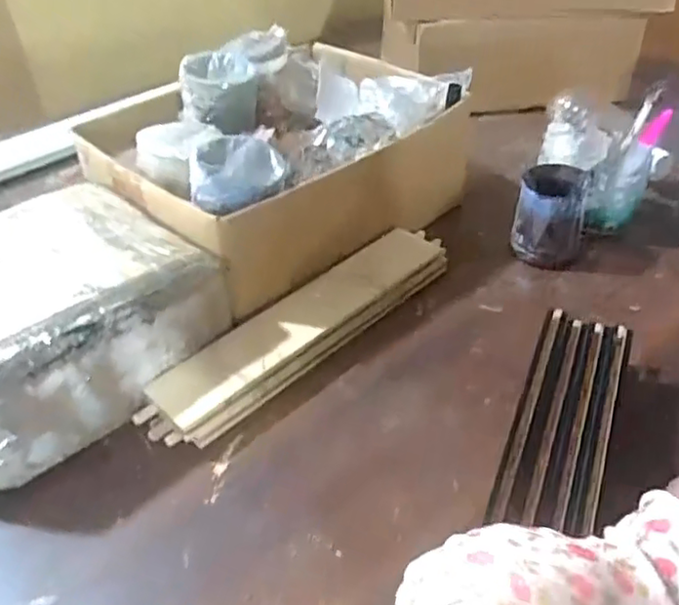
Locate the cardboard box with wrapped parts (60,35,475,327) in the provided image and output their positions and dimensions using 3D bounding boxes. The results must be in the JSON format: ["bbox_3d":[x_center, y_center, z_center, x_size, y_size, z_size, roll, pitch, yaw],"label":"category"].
[{"bbox_3d":[-0.055,-0.153,0.643,0.249,0.148,0.328,31,50,33],"label":"cardboard box with wrapped parts"}]

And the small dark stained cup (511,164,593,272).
[{"bbox_3d":[0.201,-0.082,0.609,0.066,0.075,0.067,11,41,15],"label":"small dark stained cup"}]

